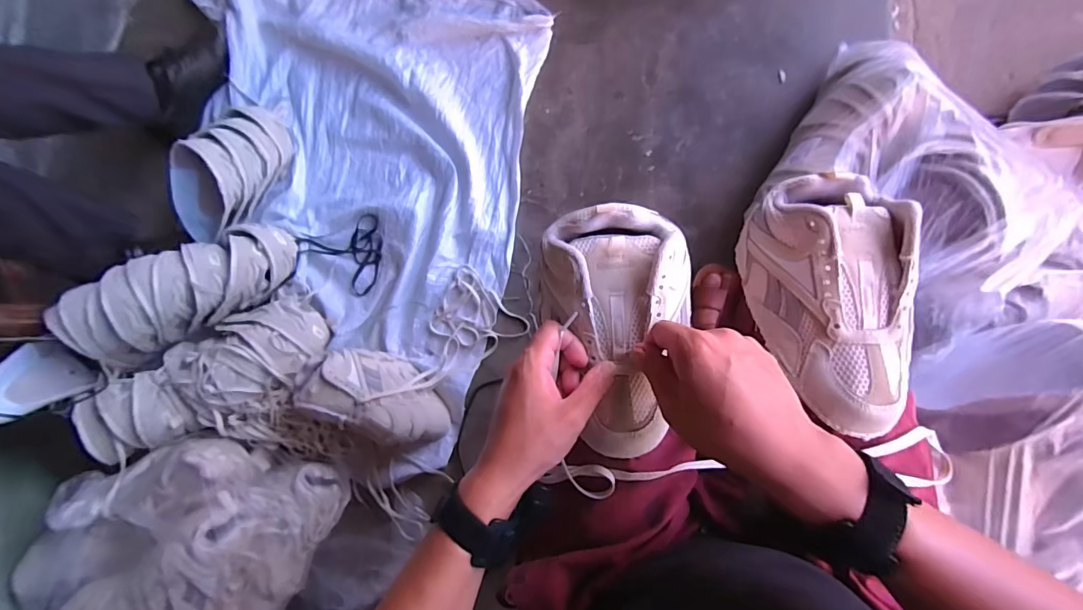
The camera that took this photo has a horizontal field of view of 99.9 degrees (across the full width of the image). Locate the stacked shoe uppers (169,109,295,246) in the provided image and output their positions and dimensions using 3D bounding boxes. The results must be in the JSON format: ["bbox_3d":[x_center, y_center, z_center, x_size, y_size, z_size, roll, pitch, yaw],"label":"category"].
[{"bbox_3d":[-0.579,-0.240,0.853,0.117,0.153,0.277,31,93,8],"label":"stacked shoe uppers"}]

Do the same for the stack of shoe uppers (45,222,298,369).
[{"bbox_3d":[-0.639,-0.028,0.830,0.374,0.132,0.137,-31,87,-17],"label":"stack of shoe uppers"}]

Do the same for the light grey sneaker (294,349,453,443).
[{"bbox_3d":[-0.278,0.168,0.807,0.228,0.142,0.122,29,92,4],"label":"light grey sneaker"}]

